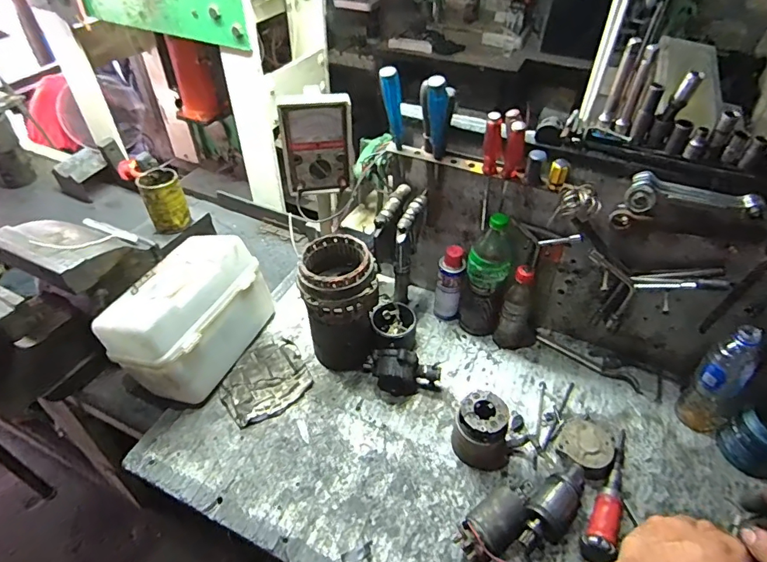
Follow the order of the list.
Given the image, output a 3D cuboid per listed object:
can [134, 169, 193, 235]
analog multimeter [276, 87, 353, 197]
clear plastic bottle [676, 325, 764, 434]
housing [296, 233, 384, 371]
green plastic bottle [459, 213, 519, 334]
[{"bbox_3d":[-0.457,-0.169,0.959,0.075,0.111,0.079,1,45,-1],"label":"can"},{"bbox_3d":[-0.118,-0.249,0.823,0.120,0.173,0.051,-5,45,-6],"label":"analog multimeter"},{"bbox_3d":[0.542,0.160,0.726,0.067,0.214,0.074,-21,49,-21],"label":"clear plastic bottle"},{"bbox_3d":[-0.073,0.046,0.829,0.122,0.236,0.128,-3,45,-5],"label":"housing"},{"bbox_3d":[0.199,-0.006,0.853,0.082,0.262,0.069,24,49,21],"label":"green plastic bottle"}]

